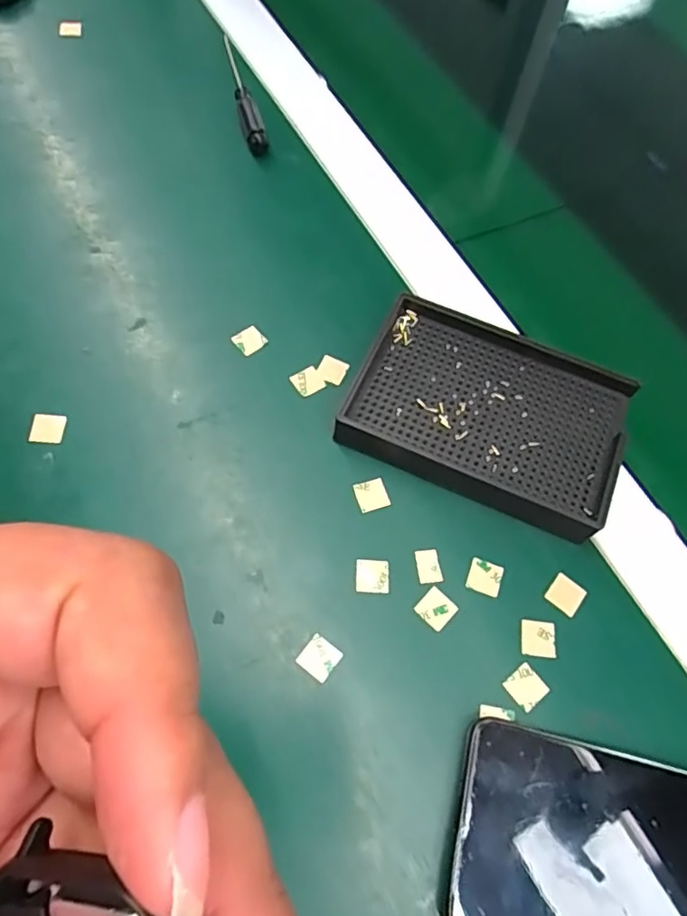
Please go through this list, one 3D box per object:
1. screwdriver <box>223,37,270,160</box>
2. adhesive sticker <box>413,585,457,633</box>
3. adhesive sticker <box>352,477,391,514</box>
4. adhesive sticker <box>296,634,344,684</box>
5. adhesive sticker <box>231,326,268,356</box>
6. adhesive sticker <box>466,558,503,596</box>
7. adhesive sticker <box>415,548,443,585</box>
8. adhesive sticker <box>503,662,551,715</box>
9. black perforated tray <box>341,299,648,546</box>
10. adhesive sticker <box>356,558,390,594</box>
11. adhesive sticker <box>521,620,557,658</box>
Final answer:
[{"bbox_3d":[-0.075,-0.266,0.412,0.013,0.016,0.136,-14,67,-10],"label":"screwdriver"},{"bbox_3d":[0.043,0.071,0.271,0.016,0.004,0.015,43,71,14],"label":"adhesive sticker"},{"bbox_3d":[0.014,0.019,0.294,0.016,0.004,0.015,-15,75,-13],"label":"adhesive sticker"},{"bbox_3d":[-0.011,0.090,0.259,0.016,0.004,0.015,35,70,11],"label":"adhesive sticker"},{"bbox_3d":[-0.053,-0.067,0.328,0.016,0.004,0.015,-39,73,-19],"label":"adhesive sticker"},{"bbox_3d":[0.068,0.058,0.279,0.016,0.004,0.015,18,69,5],"label":"adhesive sticker"},{"bbox_3d":[0.041,0.052,0.279,0.011,0.004,0.016,-7,68,-8],"label":"adhesive sticker"},{"bbox_3d":[0.081,0.102,0.258,0.015,0.004,0.015,-35,72,-16],"label":"adhesive sticker"},{"bbox_3d":[0.076,-0.025,0.305,0.135,0.023,0.092,25,66,8],"label":"black perforated tray"},{"bbox_3d":[0.014,0.055,0.274,0.016,0.004,0.016,4,65,-2],"label":"adhesive sticker"},{"bbox_3d":[0.090,0.083,0.267,0.015,0.004,0.016,5,65,0],"label":"adhesive sticker"}]

